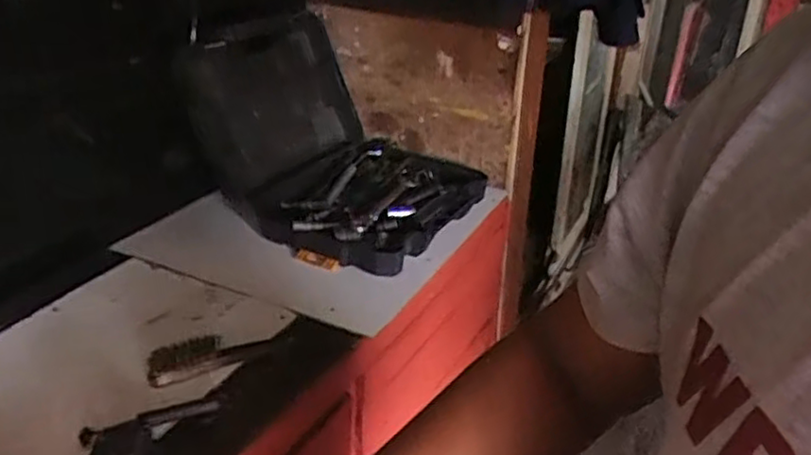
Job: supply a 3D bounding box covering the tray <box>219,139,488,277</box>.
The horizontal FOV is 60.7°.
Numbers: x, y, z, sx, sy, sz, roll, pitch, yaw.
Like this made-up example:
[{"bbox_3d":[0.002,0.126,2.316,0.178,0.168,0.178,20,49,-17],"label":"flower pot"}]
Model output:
[{"bbox_3d":[-0.068,-0.055,1.467,0.502,0.096,0.414,-22,34,-38],"label":"tray"}]

